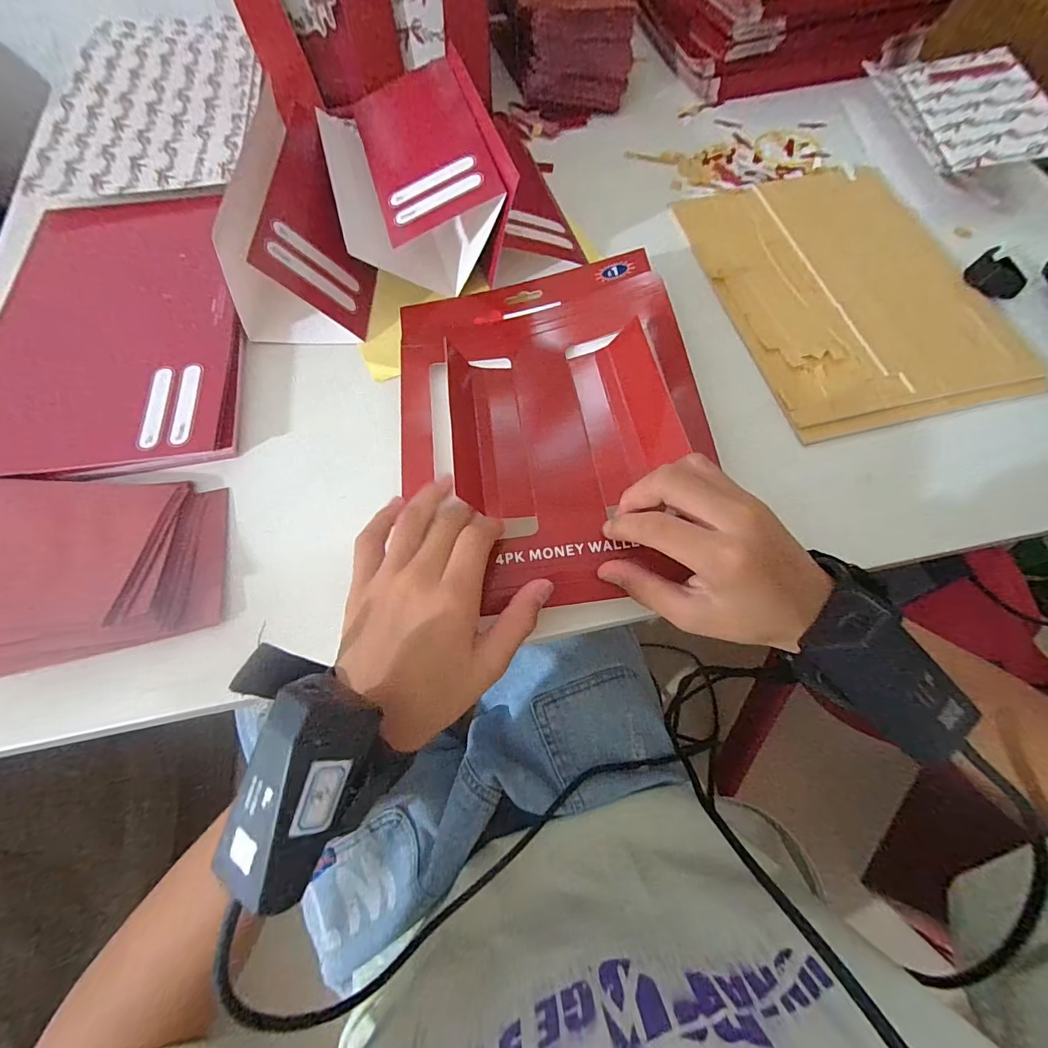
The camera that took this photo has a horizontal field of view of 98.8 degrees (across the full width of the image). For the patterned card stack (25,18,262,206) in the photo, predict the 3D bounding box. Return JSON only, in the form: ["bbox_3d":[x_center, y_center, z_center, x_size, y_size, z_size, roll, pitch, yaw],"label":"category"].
[{"bbox_3d":[-0.347,-0.404,0.426,0.171,0.010,0.289,-6,67,-3],"label":"patterned card stack"}]

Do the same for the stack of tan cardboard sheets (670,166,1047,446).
[{"bbox_3d":[0.249,-0.193,0.353,0.189,0.016,0.257,-13,67,-6],"label":"stack of tan cardboard sheets"}]

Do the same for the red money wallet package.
[{"bbox_3d":[0.017,-0.076,0.296,0.189,0.031,0.255,-8,67,-4],"label":"red money wallet package"}]

